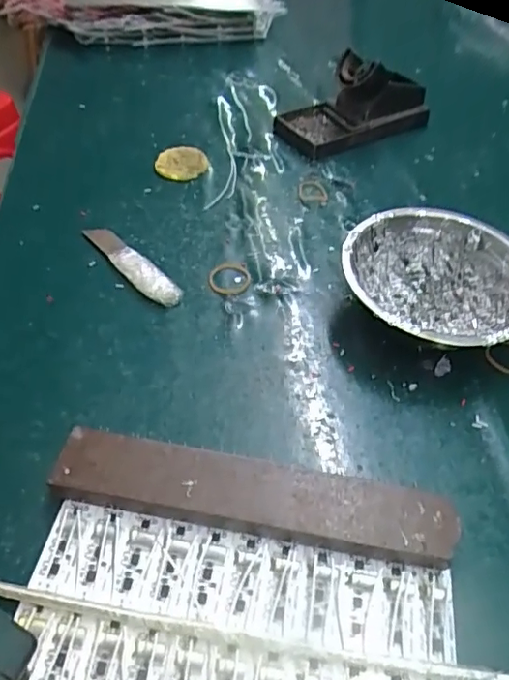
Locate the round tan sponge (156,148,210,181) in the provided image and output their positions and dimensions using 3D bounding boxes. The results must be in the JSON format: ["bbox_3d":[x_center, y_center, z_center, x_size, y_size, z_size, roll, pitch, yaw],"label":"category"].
[{"bbox_3d":[-0.065,-0.157,0.485,0.045,0.009,0.042,2,49,-2],"label":"round tan sponge"}]

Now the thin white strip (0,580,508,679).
[{"bbox_3d":[-0.005,0.129,0.240,0.261,0.009,0.009,8,49,3],"label":"thin white strip"}]

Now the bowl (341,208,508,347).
[{"bbox_3d":[0.120,-0.034,0.364,0.125,0.041,0.117,2,49,-2],"label":"bowl"}]

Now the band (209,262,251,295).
[{"bbox_3d":[-0.018,-0.045,0.390,0.029,0.004,0.033,5,49,1],"label":"band"}]

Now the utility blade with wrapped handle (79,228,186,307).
[{"bbox_3d":[-0.090,-0.057,0.393,0.020,0.011,0.102,-35,60,-28],"label":"utility blade with wrapped handle"}]

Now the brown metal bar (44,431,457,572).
[{"bbox_3d":[-0.001,0.079,0.277,0.197,0.018,0.036,9,50,4],"label":"brown metal bar"}]

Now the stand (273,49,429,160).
[{"bbox_3d":[0.093,-0.222,0.502,0.140,0.068,0.056,-21,54,-20],"label":"stand"}]

